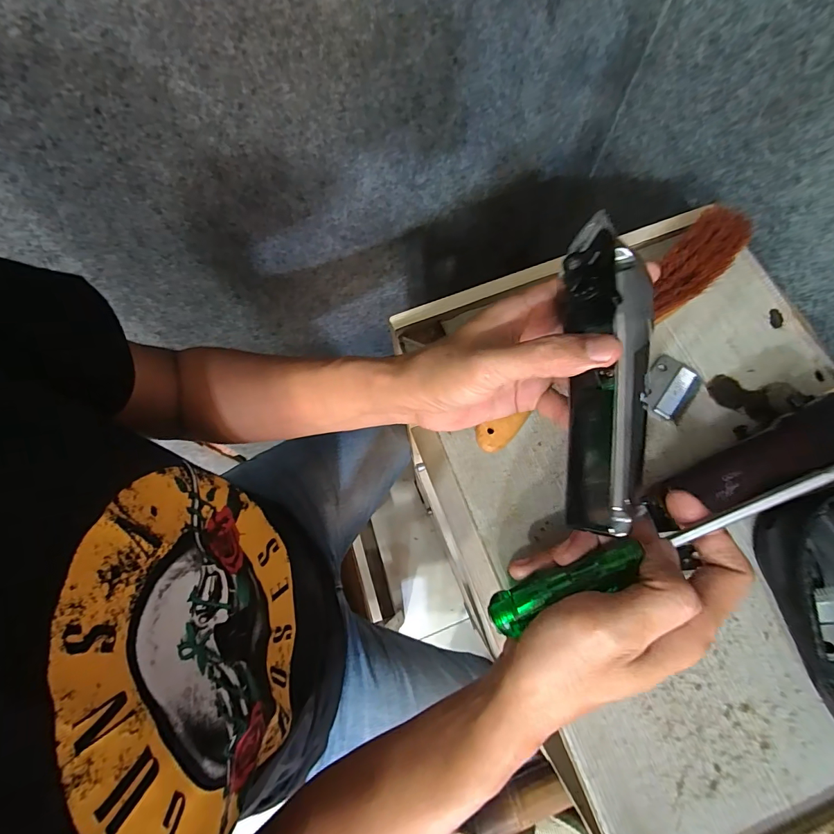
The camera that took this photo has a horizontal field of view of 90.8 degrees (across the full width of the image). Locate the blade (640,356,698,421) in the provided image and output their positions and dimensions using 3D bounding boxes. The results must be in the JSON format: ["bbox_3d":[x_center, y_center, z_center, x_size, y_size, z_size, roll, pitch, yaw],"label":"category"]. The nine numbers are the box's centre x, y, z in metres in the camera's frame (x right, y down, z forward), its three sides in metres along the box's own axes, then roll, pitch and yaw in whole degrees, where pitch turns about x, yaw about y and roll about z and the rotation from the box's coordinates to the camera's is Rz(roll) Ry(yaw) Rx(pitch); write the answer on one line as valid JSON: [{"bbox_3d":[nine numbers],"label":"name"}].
[{"bbox_3d":[0.190,-0.023,0.313,0.032,0.004,0.048,36,77,11],"label":"blade"}]

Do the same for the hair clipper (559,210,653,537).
[{"bbox_3d":[0.100,-0.022,0.217,0.042,0.037,0.164,3,81,2],"label":"hair clipper"}]

